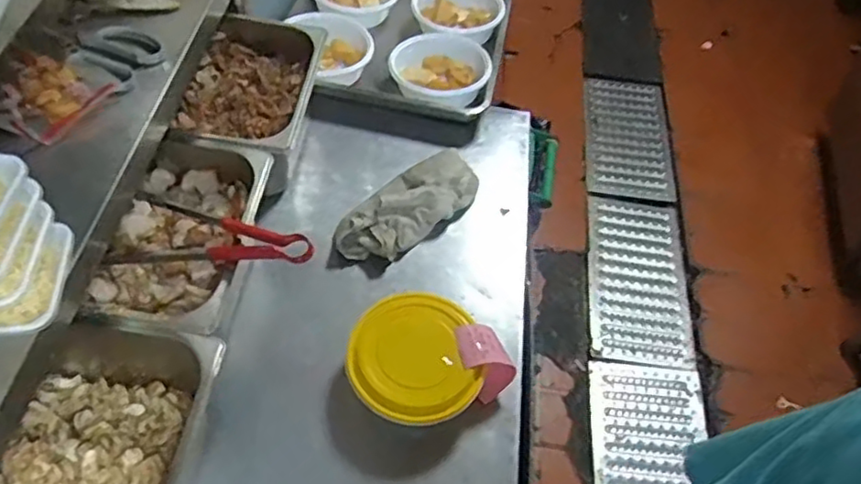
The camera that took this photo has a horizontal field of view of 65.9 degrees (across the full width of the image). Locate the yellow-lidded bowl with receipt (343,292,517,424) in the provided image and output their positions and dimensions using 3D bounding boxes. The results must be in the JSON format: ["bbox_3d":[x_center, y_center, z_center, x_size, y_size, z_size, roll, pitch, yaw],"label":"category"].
[{"bbox_3d":[-0.011,0.146,0.826,0.179,0.065,0.163,2,55,-3],"label":"yellow-lidded bowl with receipt"}]

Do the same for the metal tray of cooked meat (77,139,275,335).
[{"bbox_3d":[-0.303,0.006,0.817,0.170,0.108,0.269,7,55,0],"label":"metal tray of cooked meat"}]

